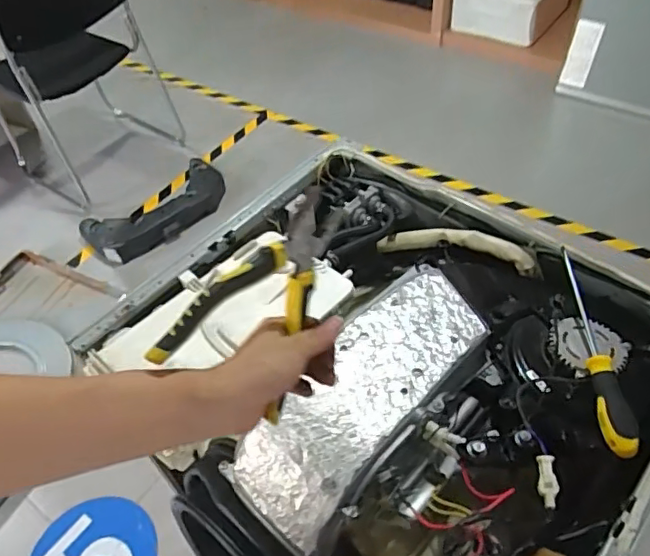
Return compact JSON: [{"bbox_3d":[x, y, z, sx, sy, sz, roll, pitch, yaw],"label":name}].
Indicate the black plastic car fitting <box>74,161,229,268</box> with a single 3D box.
[{"bbox_3d":[-0.512,-0.191,1.742,0.452,0.069,0.209,-30,53,-20],"label":"black plastic car fitting"}]

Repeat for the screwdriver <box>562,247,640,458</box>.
[{"bbox_3d":[0.285,0.073,0.586,0.033,0.029,0.228,1,49,6],"label":"screwdriver"}]

